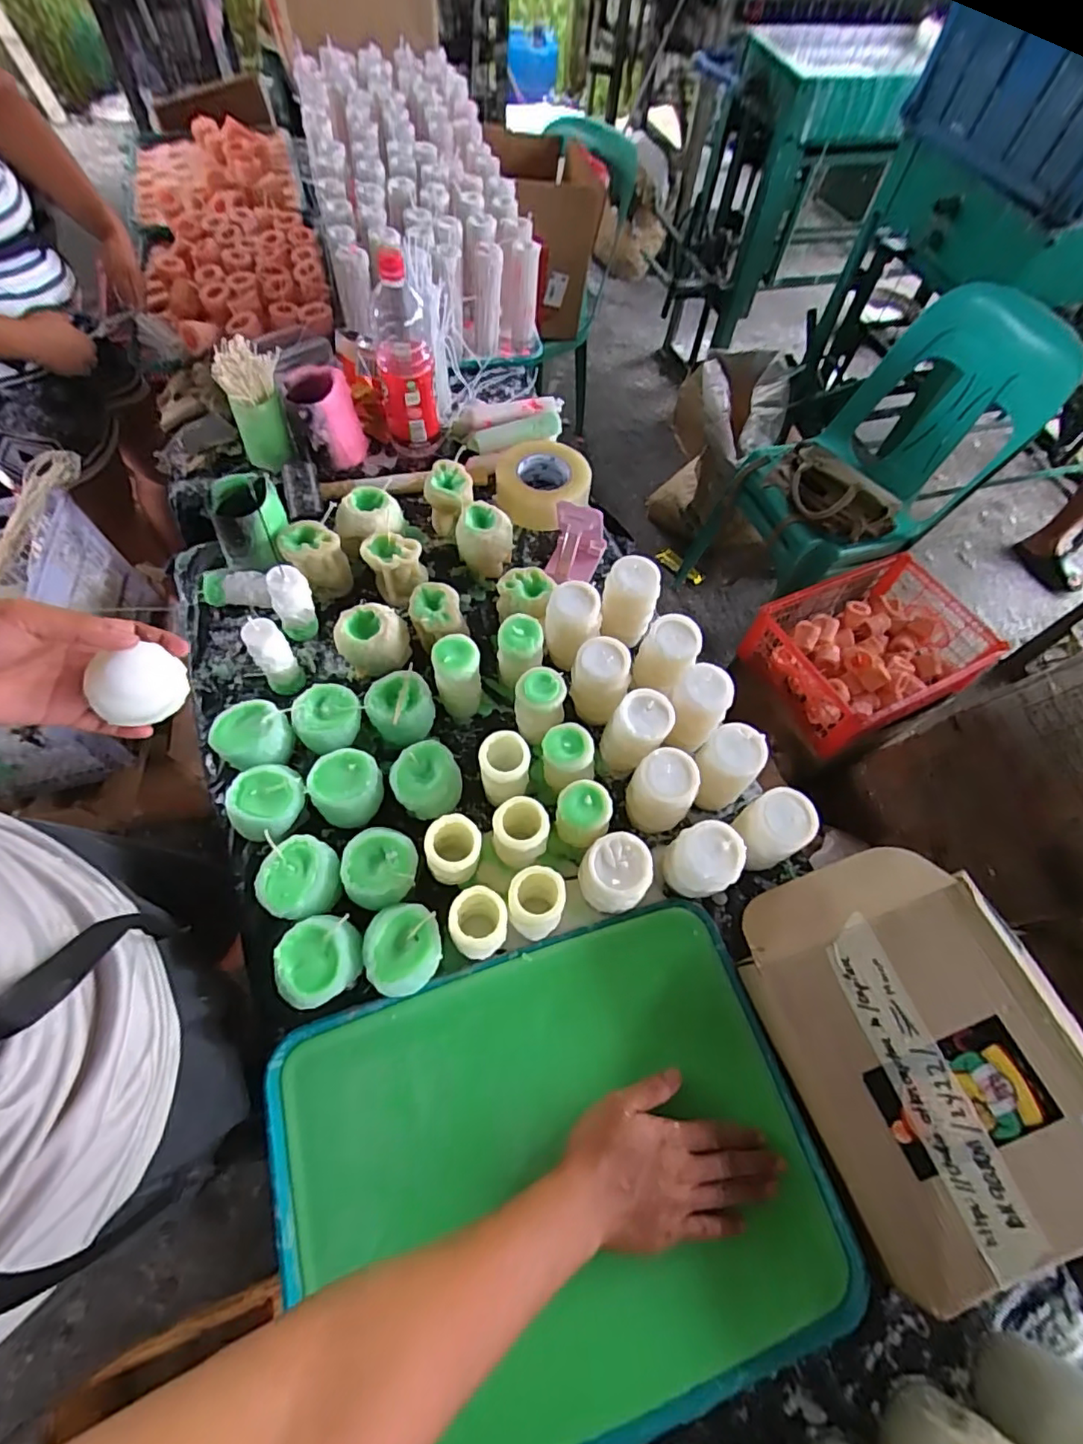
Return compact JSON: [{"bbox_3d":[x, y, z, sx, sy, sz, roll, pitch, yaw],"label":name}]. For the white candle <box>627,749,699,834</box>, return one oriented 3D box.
[{"bbox_3d":[0.123,0.073,0.601,0.062,0.090,0.057,1,63,-3],"label":"white candle"}]

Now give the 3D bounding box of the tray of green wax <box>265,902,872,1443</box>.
[{"bbox_3d":[0.011,0.381,0.495,0.432,0.030,0.337,-14,65,-11],"label":"tray of green wax"}]

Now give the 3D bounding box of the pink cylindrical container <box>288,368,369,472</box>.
[{"bbox_3d":[-0.311,-0.444,0.837,0.090,0.108,0.100,-12,64,-10],"label":"pink cylindrical container"}]

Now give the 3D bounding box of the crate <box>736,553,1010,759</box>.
[{"bbox_3d":[0.713,-0.170,1.234,0.466,0.143,0.316,-22,66,-14],"label":"crate"}]

